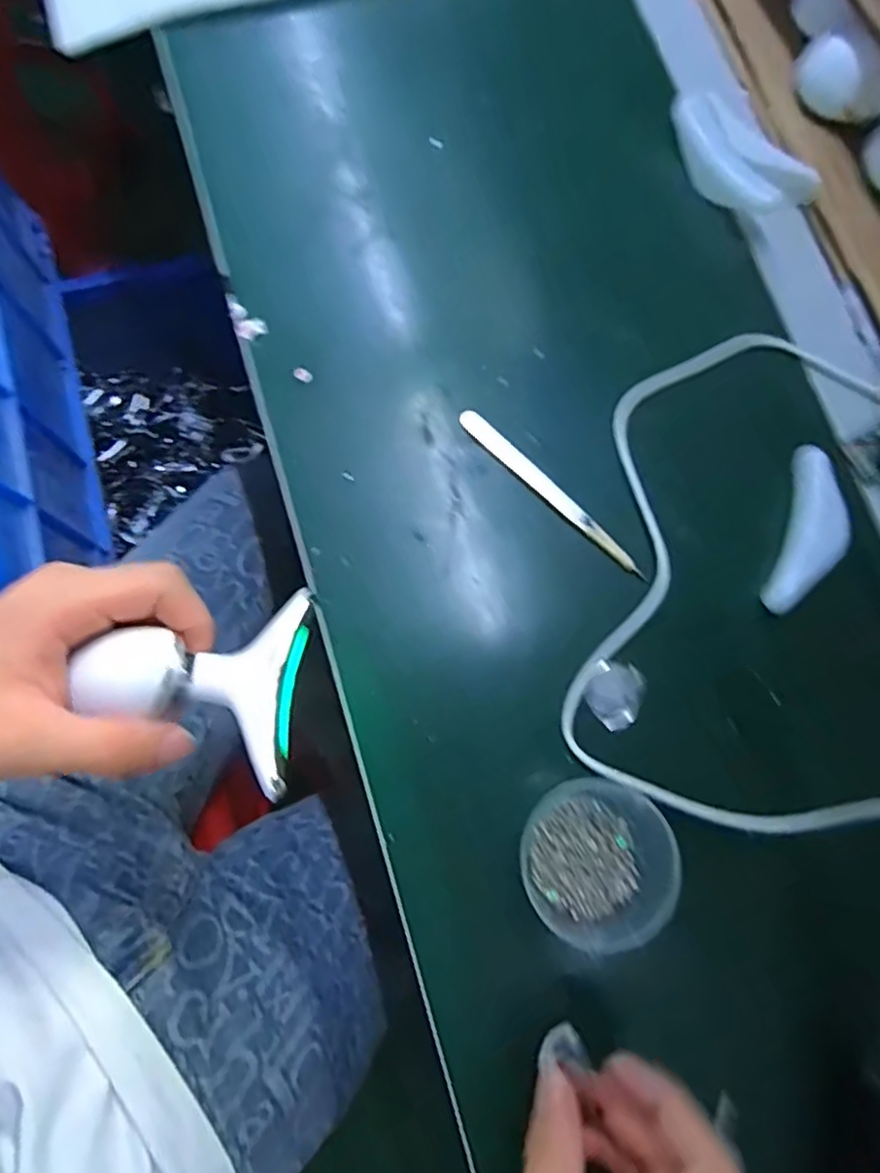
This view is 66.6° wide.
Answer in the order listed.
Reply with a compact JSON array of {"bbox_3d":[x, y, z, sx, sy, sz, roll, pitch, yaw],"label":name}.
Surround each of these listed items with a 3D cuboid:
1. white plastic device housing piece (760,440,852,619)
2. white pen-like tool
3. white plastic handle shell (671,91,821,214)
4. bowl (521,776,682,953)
[{"bbox_3d":[0.192,-0.027,0.348,0.030,0.017,0.090,18,78,4],"label":"white plastic device housing piece"},{"bbox_3d":[0.060,-0.051,0.358,0.126,0.004,0.013,42,81,8],"label":"white pen-like tool"},{"bbox_3d":[0.174,-0.251,0.393,0.092,0.016,0.051,42,81,8],"label":"white plastic handle shell"},{"bbox_3d":[0.070,0.120,0.299,0.060,0.044,0.067,39,80,7],"label":"bowl"}]

